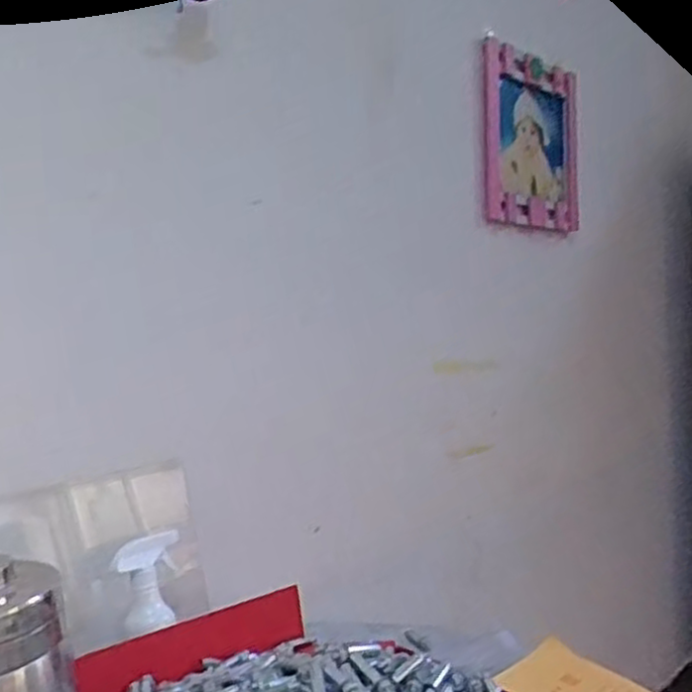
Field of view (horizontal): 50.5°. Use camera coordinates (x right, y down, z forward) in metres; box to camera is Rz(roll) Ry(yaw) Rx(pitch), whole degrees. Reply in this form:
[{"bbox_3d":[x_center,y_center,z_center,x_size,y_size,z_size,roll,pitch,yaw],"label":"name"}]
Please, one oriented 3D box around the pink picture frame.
[{"bbox_3d":[0.386,-0.424,1.531,0.275,0.358,0.044,-7,5,-36],"label":"pink picture frame"}]

